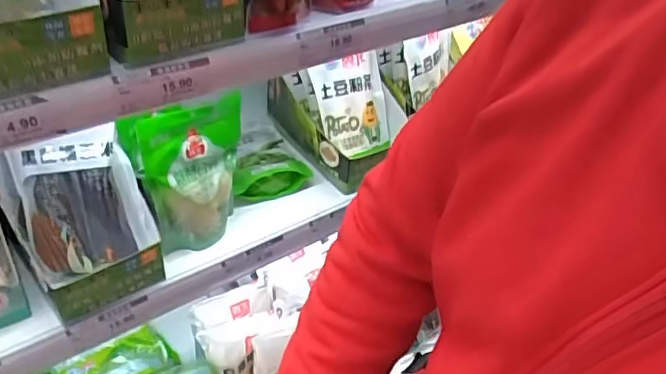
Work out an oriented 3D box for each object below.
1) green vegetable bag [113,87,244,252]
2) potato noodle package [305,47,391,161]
[{"bbox_3d":[-0.183,-0.024,0.770,0.149,0.192,0.085,-13,41,-18],"label":"green vegetable bag"},{"bbox_3d":[0.027,-0.129,0.950,0.121,0.158,0.040,-18,21,-23],"label":"potato noodle package"}]

